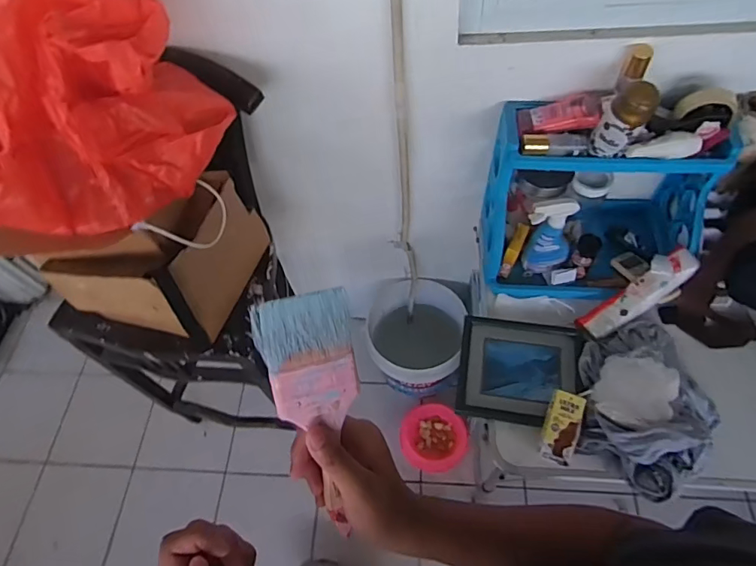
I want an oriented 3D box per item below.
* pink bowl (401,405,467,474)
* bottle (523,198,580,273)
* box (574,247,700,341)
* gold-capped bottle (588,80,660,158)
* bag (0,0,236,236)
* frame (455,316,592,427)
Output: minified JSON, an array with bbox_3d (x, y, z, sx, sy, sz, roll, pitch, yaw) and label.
[{"bbox_3d":[0.170,0.475,1.481,0.184,0.064,0.202,-2,58,4],"label":"pink bowl"},{"bbox_3d":[0.349,-0.096,0.970,0.097,0.168,0.065,0,59,5],"label":"bottle"},{"bbox_3d":[0.515,0.027,0.955,0.245,0.068,0.071,-38,60,9],"label":"box"},{"bbox_3d":[0.402,-0.271,0.784,0.071,0.118,0.063,28,65,20],"label":"gold-capped bottle"},{"bbox_3d":[-0.413,-0.237,0.665,0.212,0.260,0.379,36,68,23],"label":"bag"},{"bbox_3d":[0.275,0.167,0.933,0.222,0.035,0.206,8,60,10],"label":"frame"}]

